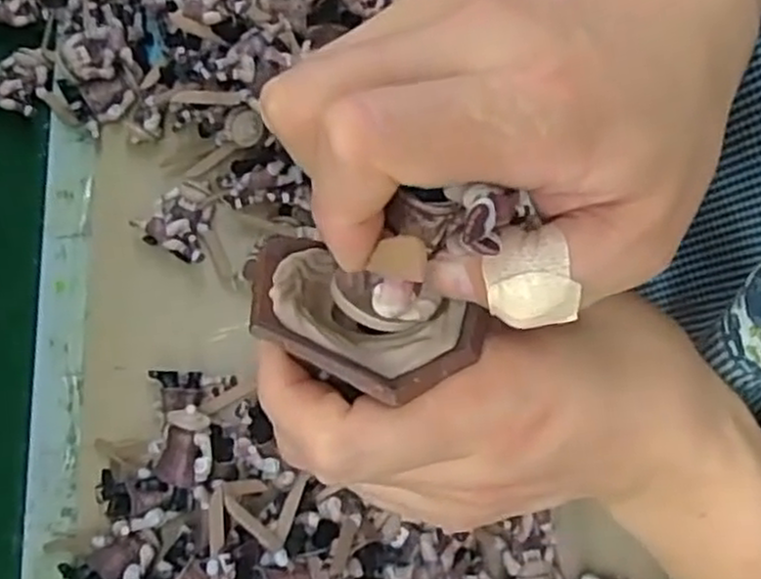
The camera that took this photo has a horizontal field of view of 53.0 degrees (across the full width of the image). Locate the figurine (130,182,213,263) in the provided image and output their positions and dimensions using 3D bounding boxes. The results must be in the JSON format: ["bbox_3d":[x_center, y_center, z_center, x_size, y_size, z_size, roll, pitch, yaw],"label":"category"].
[{"bbox_3d":[-0.144,-0.051,0.561,0.058,0.025,0.052,27,76,8],"label":"figurine"}]

